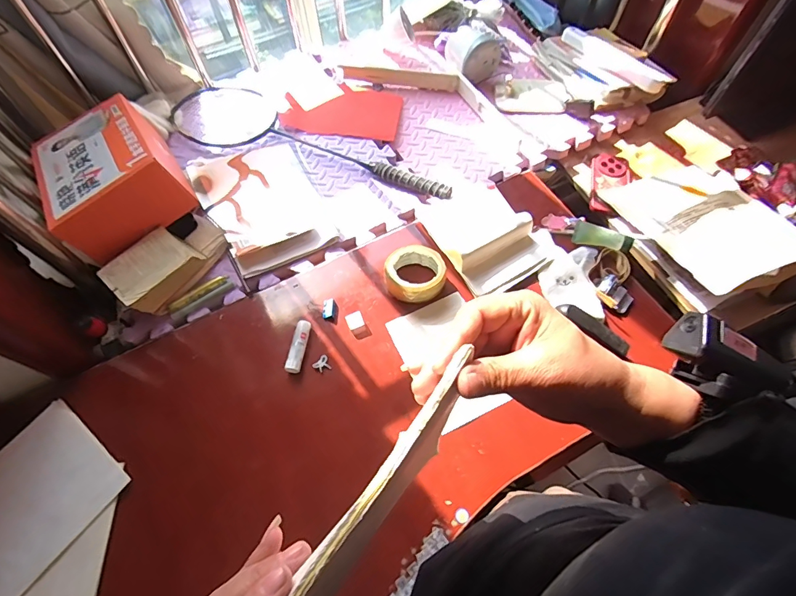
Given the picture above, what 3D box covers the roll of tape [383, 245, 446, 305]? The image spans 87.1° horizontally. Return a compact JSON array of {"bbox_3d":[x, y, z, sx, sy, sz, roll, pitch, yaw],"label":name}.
[{"bbox_3d":[0.027,-0.037,0.714,0.099,0.052,0.090,0,62,0],"label":"roll of tape"}]

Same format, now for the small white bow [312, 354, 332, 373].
[{"bbox_3d":[-0.122,0.106,0.669,0.026,0.005,0.026,-22,64,-11],"label":"small white bow"}]

